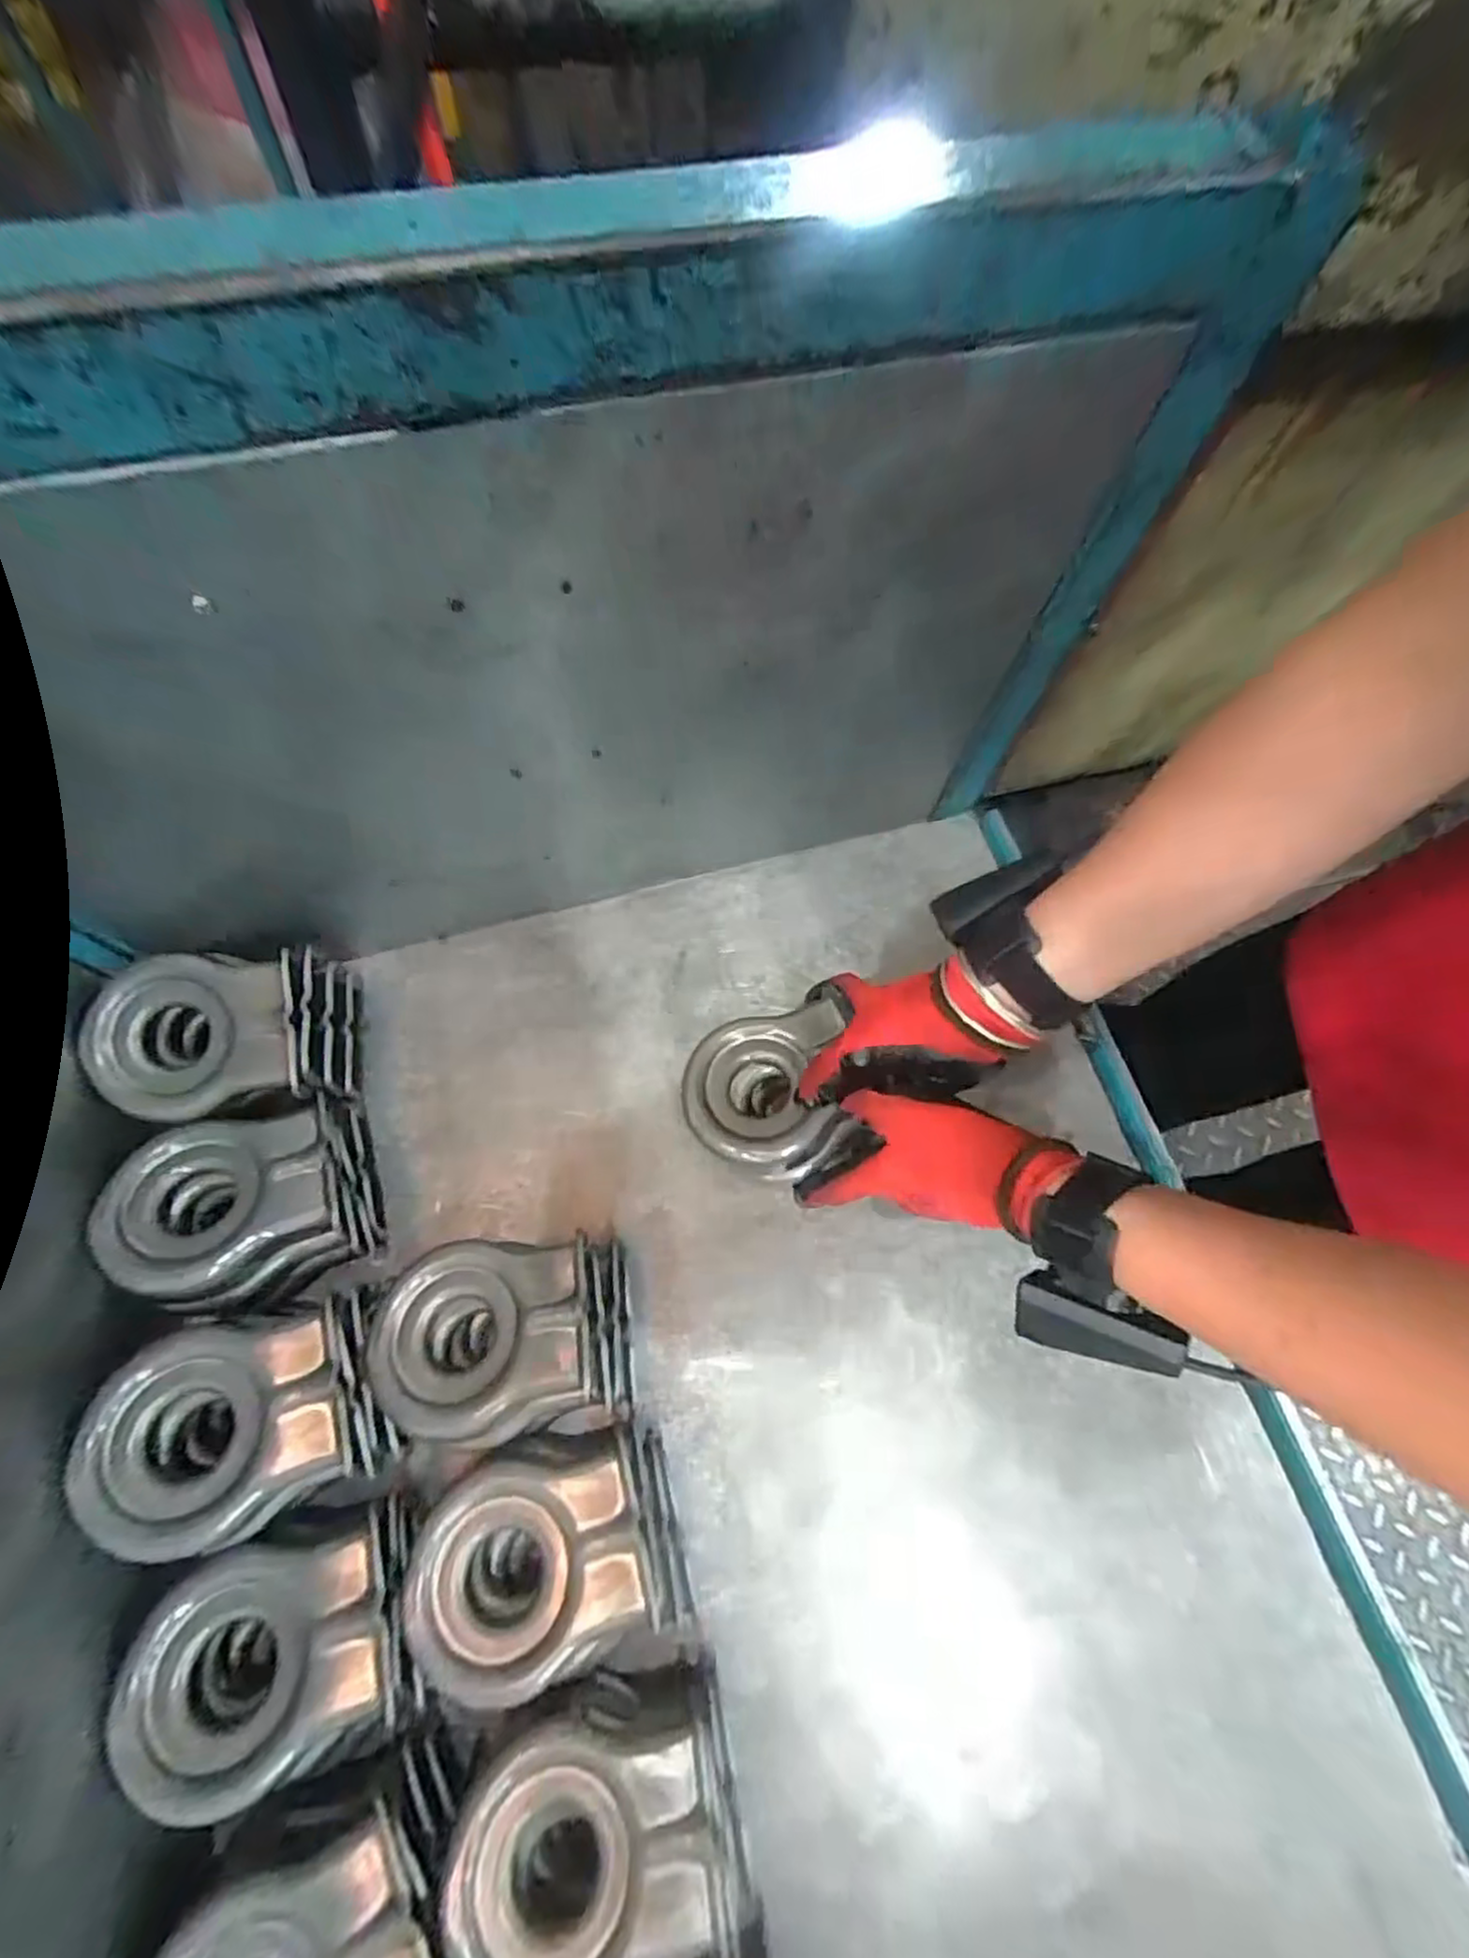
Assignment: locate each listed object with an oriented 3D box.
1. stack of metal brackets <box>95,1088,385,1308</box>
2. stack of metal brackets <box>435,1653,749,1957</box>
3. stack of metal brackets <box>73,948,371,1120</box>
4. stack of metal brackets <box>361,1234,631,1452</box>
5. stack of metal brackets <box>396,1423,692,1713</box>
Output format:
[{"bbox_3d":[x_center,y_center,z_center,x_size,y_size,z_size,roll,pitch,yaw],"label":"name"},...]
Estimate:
[{"bbox_3d":[-0.287,0.137,0.442,0.120,0.089,0.106,-20,71,-10],"label":"stack of metal brackets"},{"bbox_3d":[-0.066,0.415,0.361,0.127,0.083,0.096,-10,69,-6],"label":"stack of metal brackets"},{"bbox_3d":[-0.316,0.038,0.466,0.122,0.097,0.096,-14,70,-8],"label":"stack of metal brackets"},{"bbox_3d":[-0.132,0.210,0.434,0.129,0.079,0.100,-6,69,-5],"label":"stack of metal brackets"},{"bbox_3d":[-0.099,0.309,0.400,0.130,0.083,0.096,-11,69,-7],"label":"stack of metal brackets"}]

